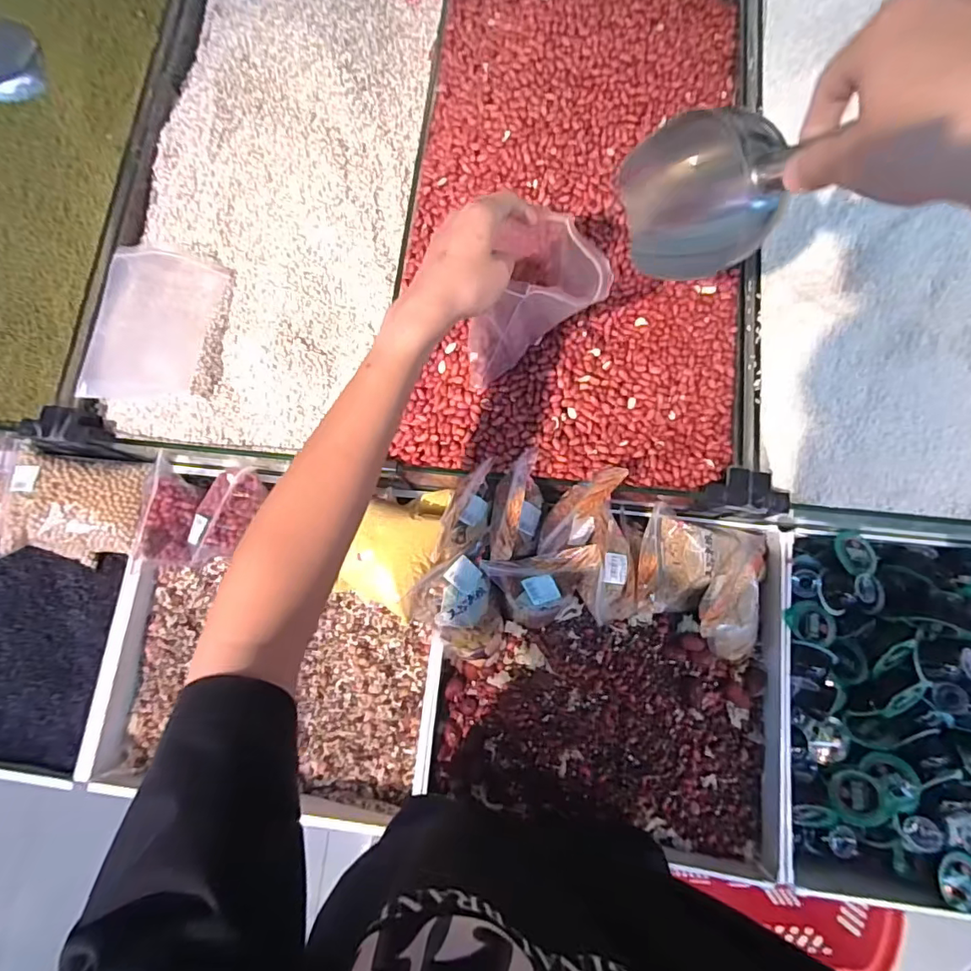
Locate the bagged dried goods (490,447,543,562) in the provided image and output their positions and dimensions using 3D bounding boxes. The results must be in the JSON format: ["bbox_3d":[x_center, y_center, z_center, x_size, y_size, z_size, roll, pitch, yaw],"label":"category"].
[{"bbox_3d":[0.033,0.018,0.549,0.053,0.056,0.121,5,78,4],"label":"bagged dried goods"}]

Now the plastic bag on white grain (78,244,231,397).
[{"bbox_3d":[-0.418,-0.204,0.648,0.142,0.028,0.197,8,83,6],"label":"plastic bag on white grain"}]

